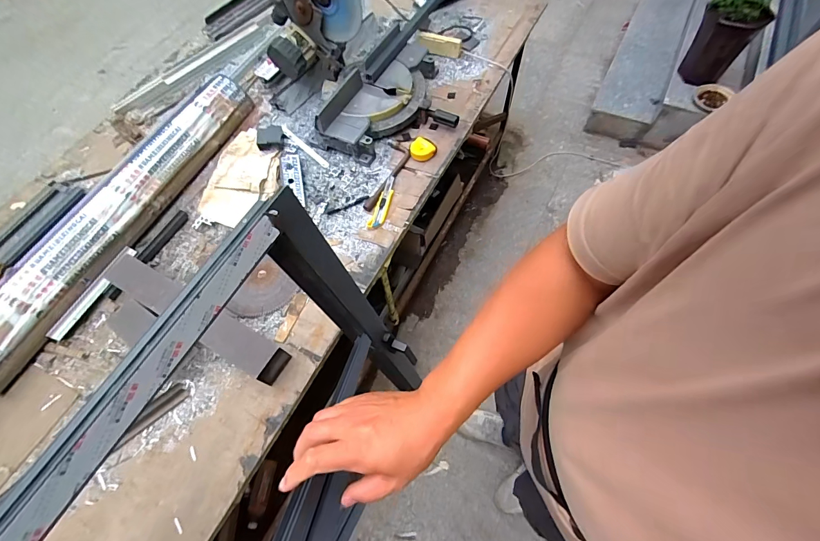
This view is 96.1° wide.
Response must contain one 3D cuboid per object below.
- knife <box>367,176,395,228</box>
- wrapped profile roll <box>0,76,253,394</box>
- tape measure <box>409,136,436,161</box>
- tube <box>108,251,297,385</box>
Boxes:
[{"bbox_3d":[-0.073,-0.200,1.062,0.042,0.014,0.186,14,65,11],"label":"knife"},{"bbox_3d":[-0.805,-0.180,1.032,0.128,0.111,1.059,21,67,14],"label":"wrapped profile roll"},{"bbox_3d":[0.035,-0.369,1.124,0.066,0.033,0.067,-37,67,-14],"label":"tape measure"},{"bbox_3d":[-0.531,0.107,0.898,0.535,0.097,0.092,26,68,16],"label":"tube"}]

